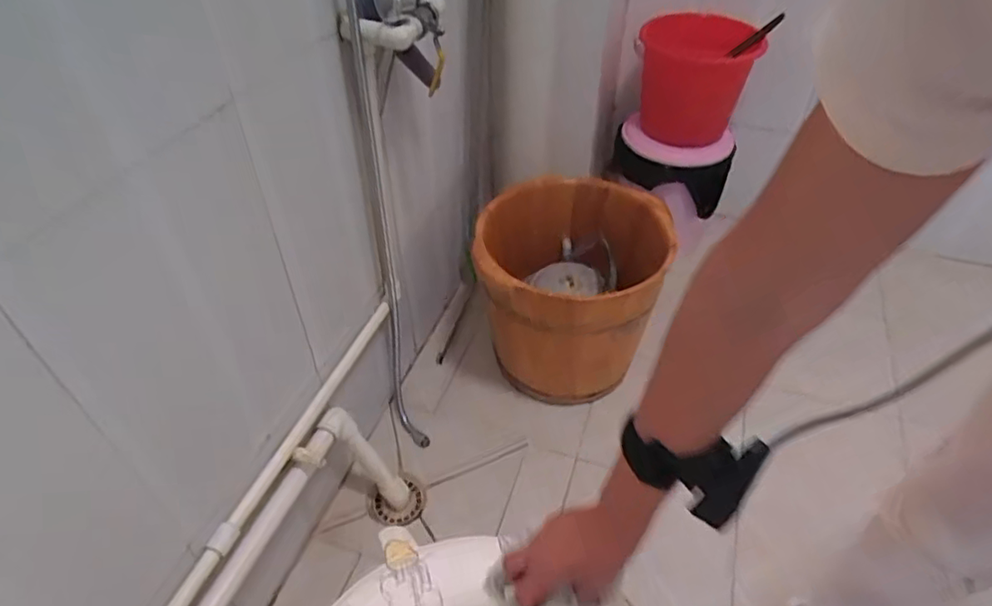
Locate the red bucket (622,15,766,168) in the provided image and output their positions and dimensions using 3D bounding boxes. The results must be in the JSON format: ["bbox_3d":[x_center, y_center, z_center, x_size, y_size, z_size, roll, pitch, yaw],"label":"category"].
[{"bbox_3d":[0.456,-0.519,1.443,0.264,0.266,0.271,8,44,8],"label":"red bucket"}]

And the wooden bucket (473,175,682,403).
[{"bbox_3d":[0.144,-0.015,1.241,0.344,0.357,0.394,13,44,13],"label":"wooden bucket"}]

